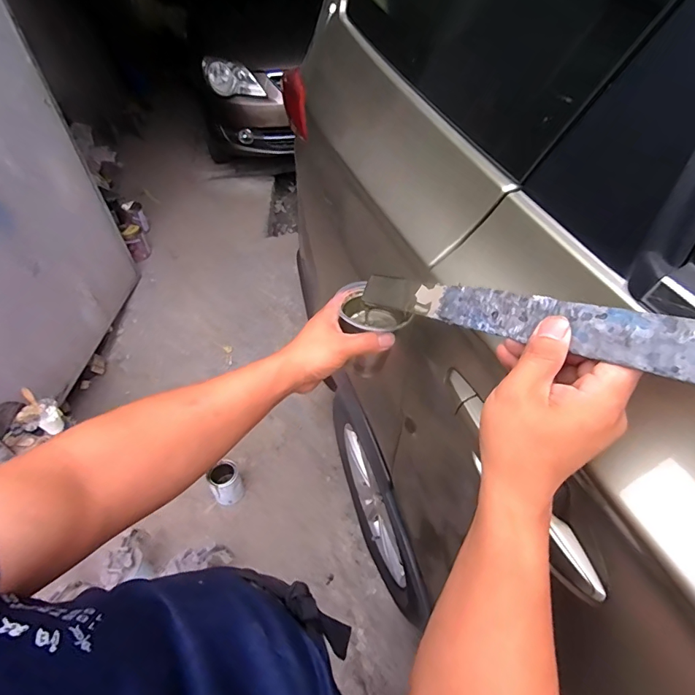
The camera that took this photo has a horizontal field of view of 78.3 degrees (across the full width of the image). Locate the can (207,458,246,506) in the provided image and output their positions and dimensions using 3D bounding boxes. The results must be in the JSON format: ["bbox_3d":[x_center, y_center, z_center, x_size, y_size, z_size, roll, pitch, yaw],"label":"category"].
[{"bbox_3d":[-0.431,0.483,1.524,0.106,0.141,0.115,-3,44,2],"label":"can"}]

